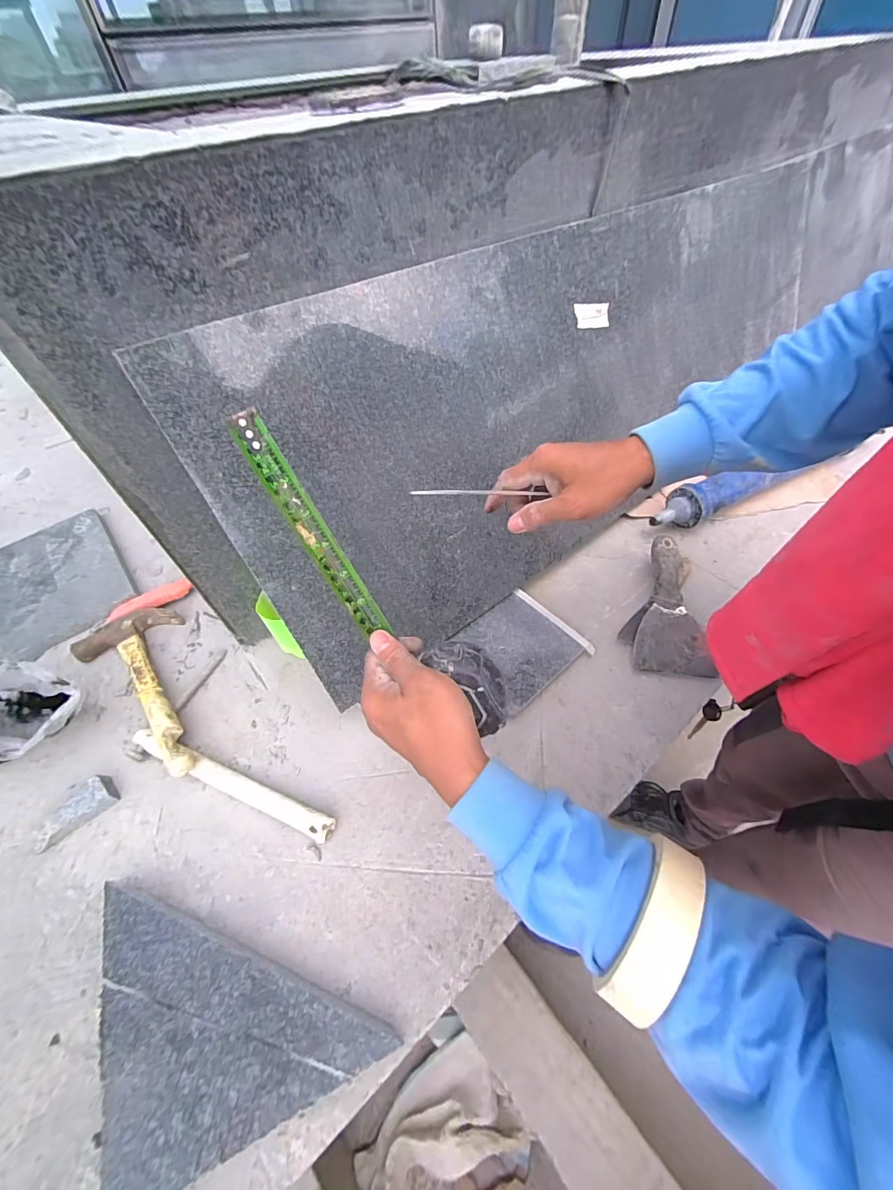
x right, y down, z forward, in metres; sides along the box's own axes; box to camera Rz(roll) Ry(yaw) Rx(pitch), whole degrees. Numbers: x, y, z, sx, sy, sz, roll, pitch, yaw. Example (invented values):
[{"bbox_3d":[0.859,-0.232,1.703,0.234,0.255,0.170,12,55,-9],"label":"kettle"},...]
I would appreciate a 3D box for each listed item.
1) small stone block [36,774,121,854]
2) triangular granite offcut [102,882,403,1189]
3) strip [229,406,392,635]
[{"bbox_3d":[-0.386,0.225,0.443,0.076,0.020,0.036,-38,59,-23],"label":"small stone block"},{"bbox_3d":[-0.172,0.314,0.354,0.198,0.022,0.190,-21,54,-12],"label":"triangular granite offcut"},{"bbox_3d":[-0.094,-0.044,0.305,0.022,0.174,0.005,-38,24,-23],"label":"strip"}]

